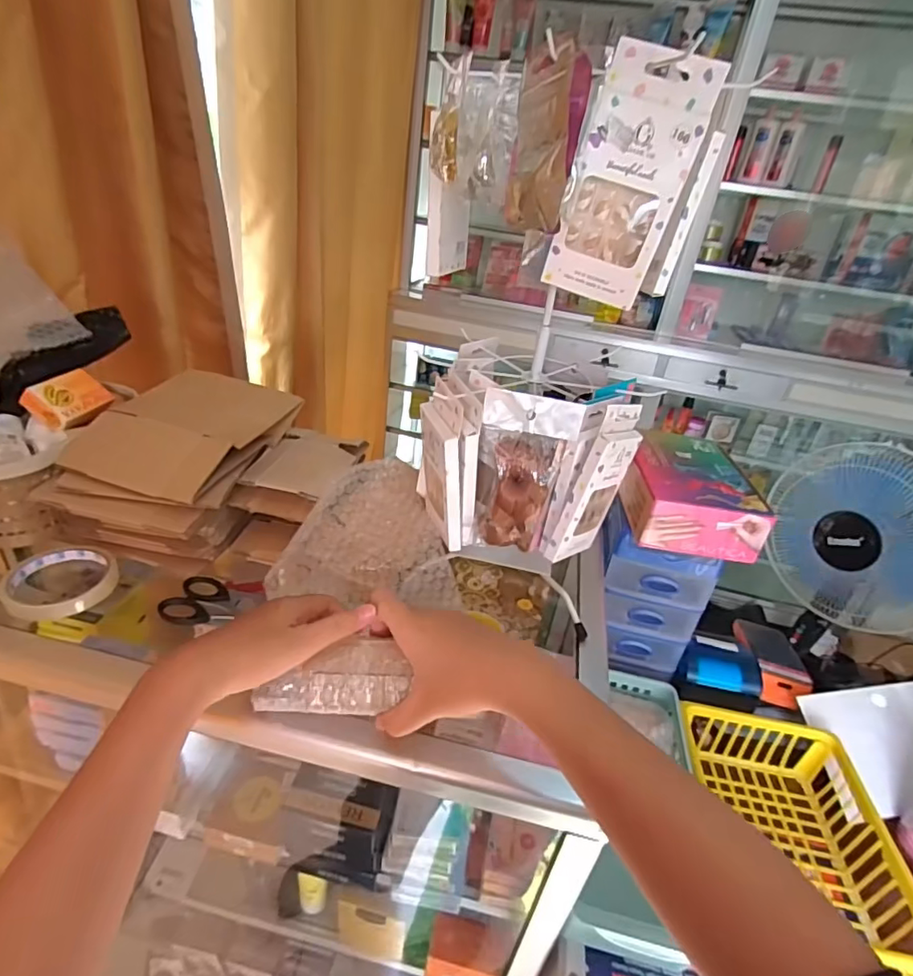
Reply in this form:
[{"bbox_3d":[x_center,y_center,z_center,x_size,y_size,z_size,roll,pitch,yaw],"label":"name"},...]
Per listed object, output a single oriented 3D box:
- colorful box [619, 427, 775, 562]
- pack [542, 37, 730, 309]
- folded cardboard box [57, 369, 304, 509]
[{"bbox_3d":[0.296,0.003,0.695,0.135,0.072,0.187,9,30,3],"label":"colorful box"},{"bbox_3d":[0.111,-0.198,0.352,0.076,0.139,0.022,13,30,9],"label":"pack"},{"bbox_3d":[-0.287,-0.060,0.580,0.160,0.054,0.213,19,51,7],"label":"folded cardboard box"}]

